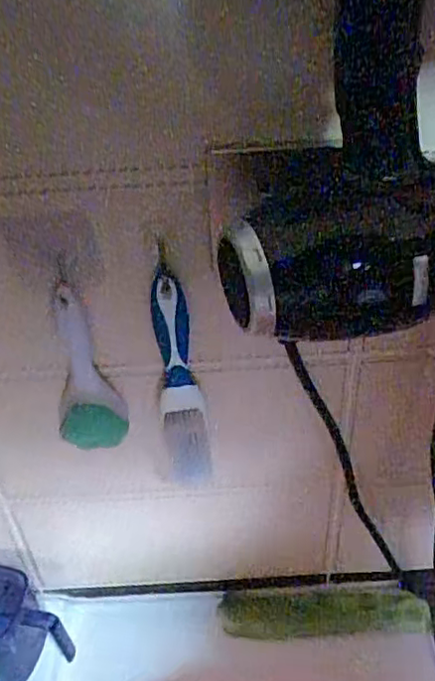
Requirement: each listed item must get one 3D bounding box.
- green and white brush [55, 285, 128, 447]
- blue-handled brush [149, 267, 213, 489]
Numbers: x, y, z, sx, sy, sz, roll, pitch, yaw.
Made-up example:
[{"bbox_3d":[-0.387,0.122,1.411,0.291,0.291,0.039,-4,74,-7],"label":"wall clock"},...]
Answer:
[{"bbox_3d":[-0.094,0.023,0.455,0.048,0.140,0.026,-6,40,-3],"label":"green and white brush"},{"bbox_3d":[-0.026,0.038,0.480,0.038,0.223,0.013,-4,40,-1],"label":"blue-handled brush"}]

